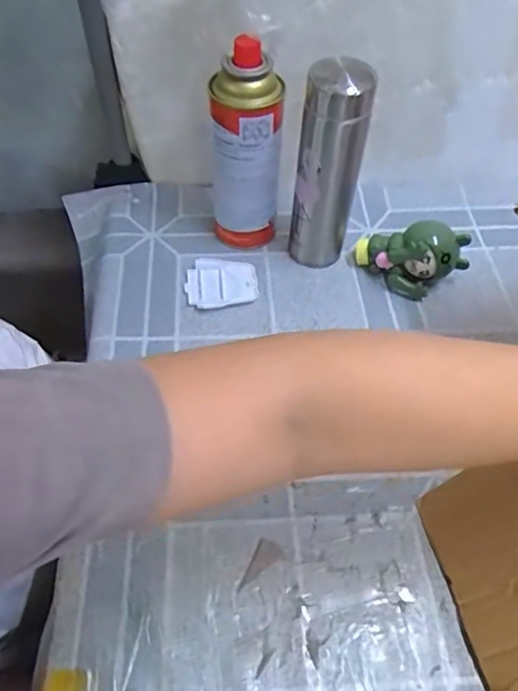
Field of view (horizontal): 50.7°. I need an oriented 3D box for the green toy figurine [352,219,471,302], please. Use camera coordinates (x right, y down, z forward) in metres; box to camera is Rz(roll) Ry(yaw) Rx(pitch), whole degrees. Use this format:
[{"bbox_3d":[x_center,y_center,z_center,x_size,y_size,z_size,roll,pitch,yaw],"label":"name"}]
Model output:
[{"bbox_3d":[0.145,-0.086,0.531,0.106,0.064,0.055,21,55,14],"label":"green toy figurine"}]

